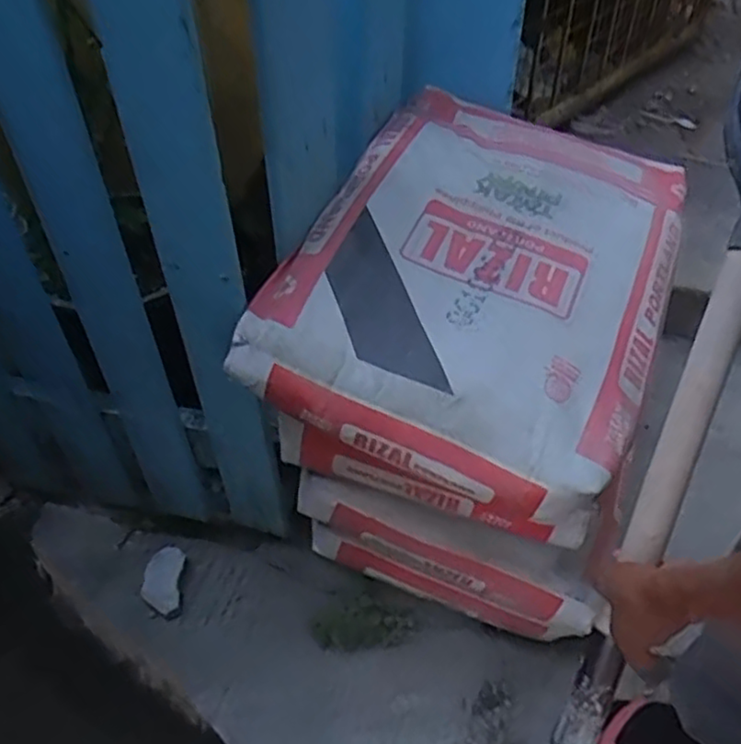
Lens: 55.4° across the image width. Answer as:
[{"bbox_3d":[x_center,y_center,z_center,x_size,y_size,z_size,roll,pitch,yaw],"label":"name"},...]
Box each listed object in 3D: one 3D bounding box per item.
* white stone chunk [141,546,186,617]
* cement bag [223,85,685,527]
[{"bbox_3d":[-0.337,0.333,1.139,0.066,0.024,0.118,1,47,0],"label":"white stone chunk"},{"bbox_3d":[0.151,-0.127,0.879,0.417,0.144,0.556,19,49,16],"label":"cement bag"}]

